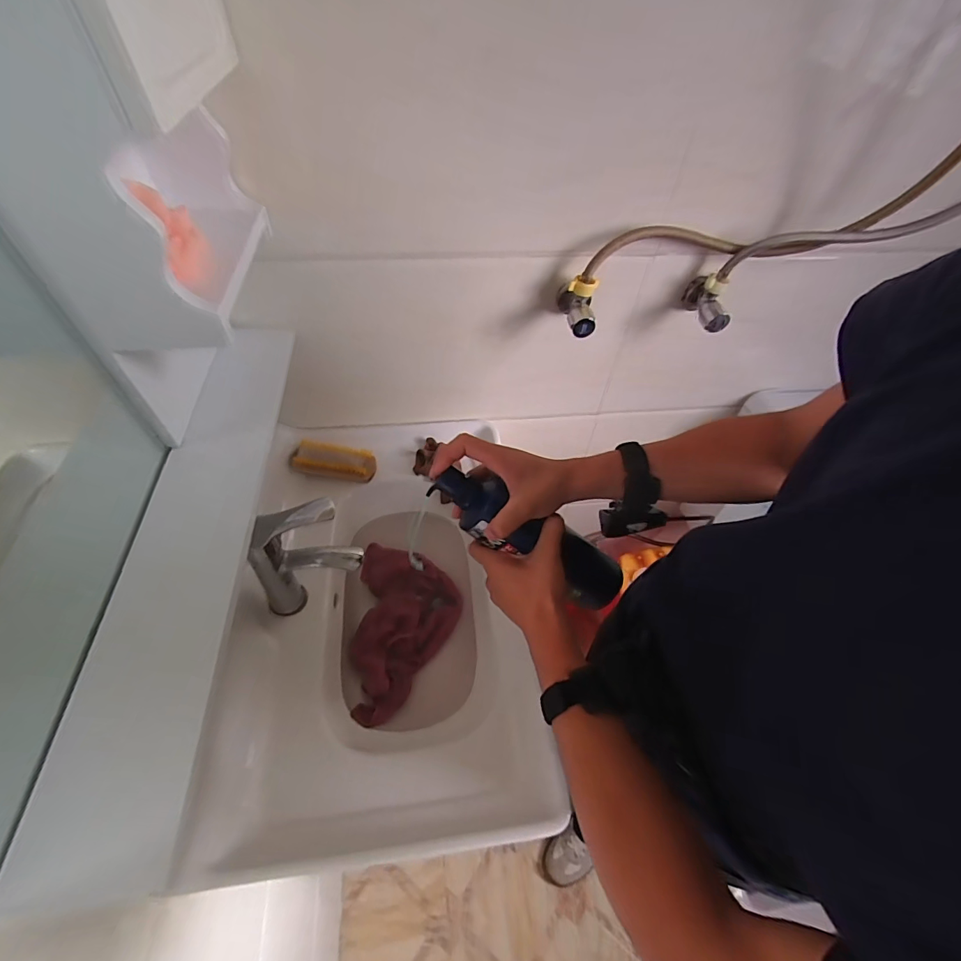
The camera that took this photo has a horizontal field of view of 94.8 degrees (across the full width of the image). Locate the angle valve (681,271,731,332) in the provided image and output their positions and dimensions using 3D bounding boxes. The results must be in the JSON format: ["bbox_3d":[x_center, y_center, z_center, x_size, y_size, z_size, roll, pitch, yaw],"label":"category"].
[{"bbox_3d":[0.327,-0.254,0.627,0.039,0.059,0.086,-5,53,-8],"label":"angle valve"}]

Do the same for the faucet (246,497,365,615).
[{"bbox_3d":[-0.216,0.099,0.559,0.134,0.194,0.056,-9,53,-10],"label":"faucet"}]

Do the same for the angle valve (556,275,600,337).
[{"bbox_3d":[0.137,-0.244,0.602,0.041,0.058,0.081,-4,52,-7],"label":"angle valve"}]

